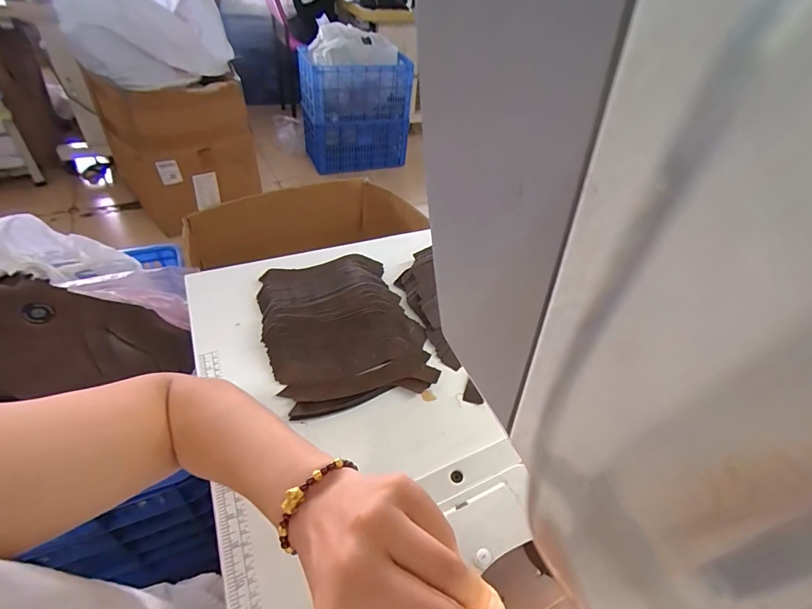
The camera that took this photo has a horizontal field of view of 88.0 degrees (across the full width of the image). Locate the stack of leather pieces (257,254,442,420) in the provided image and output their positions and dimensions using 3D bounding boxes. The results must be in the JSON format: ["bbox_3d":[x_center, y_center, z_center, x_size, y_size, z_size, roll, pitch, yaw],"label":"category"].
[{"bbox_3d":[-0.083,0.013,0.540,0.188,0.047,0.242,-11,47,-16],"label":"stack of leather pieces"}]

